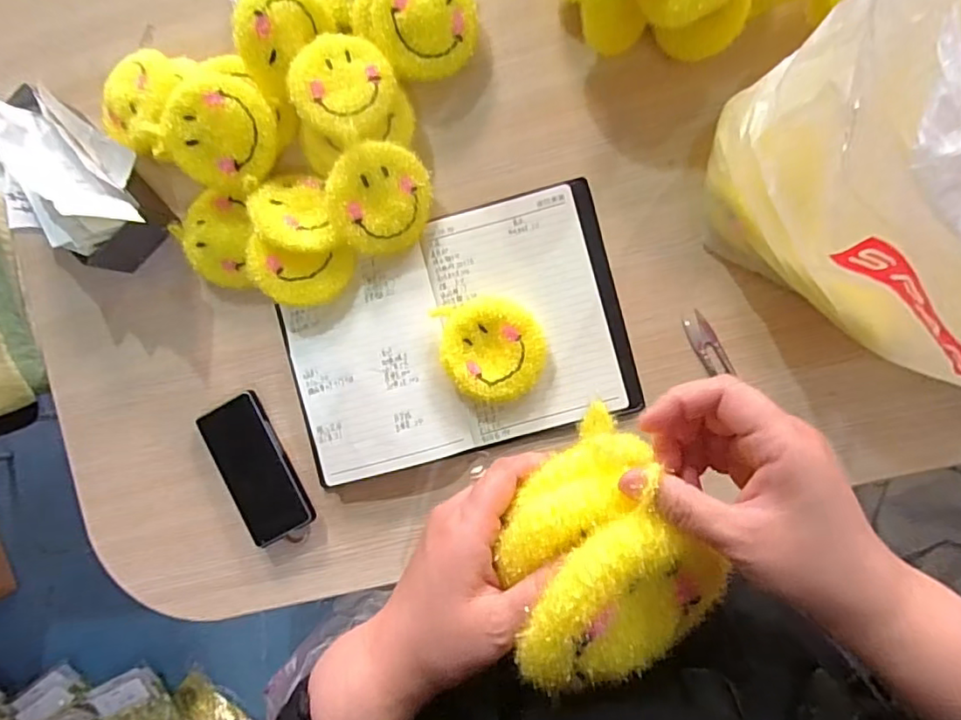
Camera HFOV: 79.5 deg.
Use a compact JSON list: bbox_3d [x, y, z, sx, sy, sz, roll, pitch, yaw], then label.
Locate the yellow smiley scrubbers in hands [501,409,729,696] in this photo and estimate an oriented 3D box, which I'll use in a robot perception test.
[{"bbox_3d":[0.059,0.100,0.279,0.099,0.062,0.120,-34,88,6],"label":"yellow smiley scrubbers in hands"}]

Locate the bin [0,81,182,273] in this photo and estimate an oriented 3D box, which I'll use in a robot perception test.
[{"bbox_3d":[-0.436,-0.197,0.615,0.205,0.119,0.128,43,95,3],"label":"bin"}]

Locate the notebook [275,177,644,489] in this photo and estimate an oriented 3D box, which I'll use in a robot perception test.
[{"bbox_3d":[-0.030,-0.024,0.626,0.359,0.024,0.250,-15,90,6],"label":"notebook"}]

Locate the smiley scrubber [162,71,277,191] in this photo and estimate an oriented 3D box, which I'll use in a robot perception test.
[{"bbox_3d":[-0.265,-0.233,0.587,0.102,0.041,0.110,14,93,5],"label":"smiley scrubber"}]

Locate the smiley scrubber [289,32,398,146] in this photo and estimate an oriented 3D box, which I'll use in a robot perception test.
[{"bbox_3d":[-0.140,-0.275,0.581,0.110,0.028,0.102,0,92,6],"label":"smiley scrubber"}]

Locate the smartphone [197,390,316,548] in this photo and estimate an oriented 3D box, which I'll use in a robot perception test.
[{"bbox_3d":[-0.248,0.120,0.639,0.070,0.013,0.159,-27,86,2],"label":"smartphone"}]

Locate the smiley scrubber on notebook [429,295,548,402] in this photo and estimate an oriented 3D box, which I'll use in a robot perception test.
[{"bbox_3d":[0.014,-0.011,0.612,0.107,0.040,0.107,-8,91,6],"label":"smiley scrubber on notebook"}]

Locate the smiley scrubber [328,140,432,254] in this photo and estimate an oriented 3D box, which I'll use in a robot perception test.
[{"bbox_3d":[-0.105,-0.167,0.601,0.103,0.030,0.109,16,99,-18],"label":"smiley scrubber"}]

